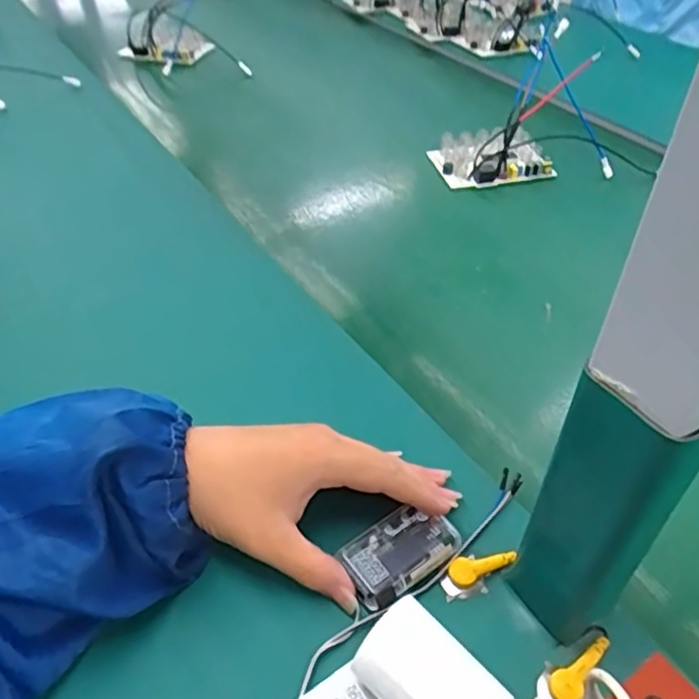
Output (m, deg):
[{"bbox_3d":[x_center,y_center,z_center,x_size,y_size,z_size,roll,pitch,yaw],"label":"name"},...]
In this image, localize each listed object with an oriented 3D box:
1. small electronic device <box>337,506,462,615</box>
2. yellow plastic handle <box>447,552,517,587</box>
[{"bbox_3d":[0.029,0.113,0.358,0.068,0.016,0.039,-29,47,-23],"label":"small electronic device"},{"bbox_3d":[0.075,0.123,0.360,0.038,0.010,0.015,-18,46,-17],"label":"yellow plastic handle"}]

